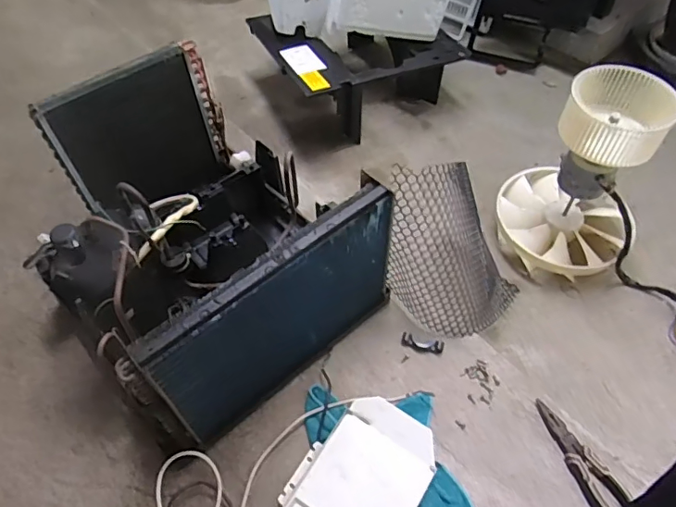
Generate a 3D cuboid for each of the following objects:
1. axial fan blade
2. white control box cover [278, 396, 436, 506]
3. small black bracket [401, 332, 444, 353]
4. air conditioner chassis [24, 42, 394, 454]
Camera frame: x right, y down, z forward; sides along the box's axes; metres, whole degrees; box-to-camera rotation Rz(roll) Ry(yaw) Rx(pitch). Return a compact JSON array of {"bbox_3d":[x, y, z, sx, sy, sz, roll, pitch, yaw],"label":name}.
[{"bbox_3d":[0.470,-0.070,1.086,0.275,0.098,0.242,26,57,21],"label":"axial fan blade"},{"bbox_3d":[0.037,0.333,0.732,0.172,0.044,0.235,28,58,22],"label":"white control box cover"},{"bbox_3d":[0.141,0.151,0.863,0.070,0.013,0.020,13,54,15],"label":"small black bracket"},{"bbox_3d":[-0.231,-0.041,0.853,0.405,0.302,0.520,-34,58,-22],"label":"air conditioner chassis"}]

